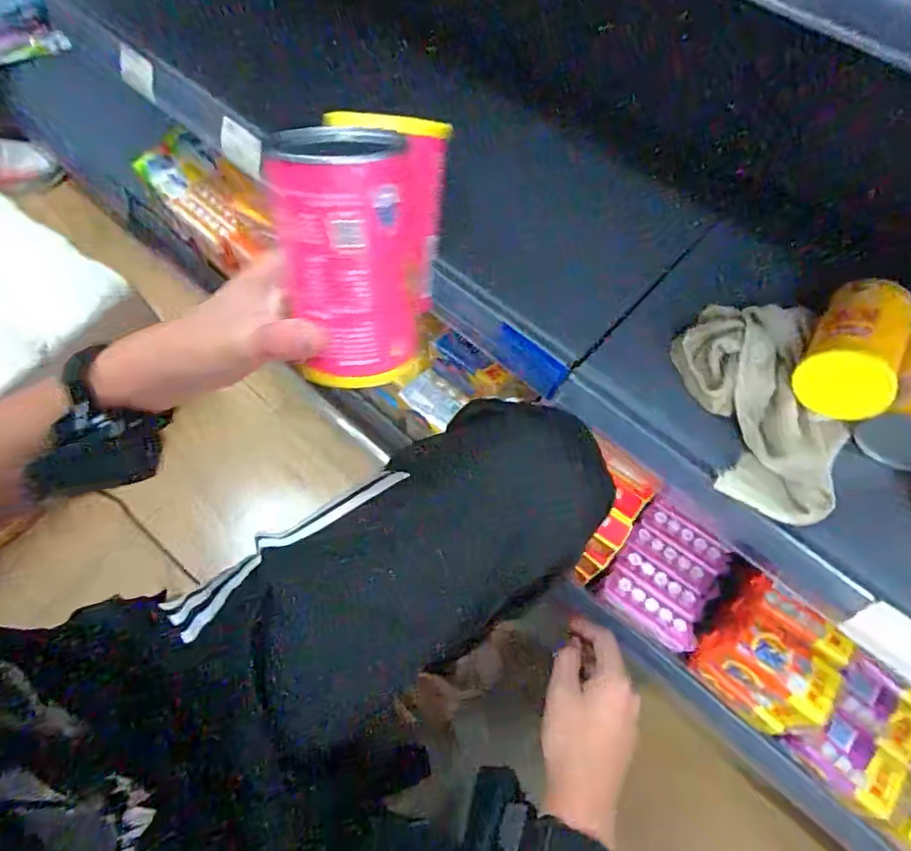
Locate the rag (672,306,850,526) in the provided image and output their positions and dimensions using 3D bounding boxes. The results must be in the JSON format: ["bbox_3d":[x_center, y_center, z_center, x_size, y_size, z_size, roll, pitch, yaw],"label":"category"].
[{"bbox_3d":[0.272,-0.017,0.490,0.121,0.038,0.199,-4,64,-4],"label":"rag"}]

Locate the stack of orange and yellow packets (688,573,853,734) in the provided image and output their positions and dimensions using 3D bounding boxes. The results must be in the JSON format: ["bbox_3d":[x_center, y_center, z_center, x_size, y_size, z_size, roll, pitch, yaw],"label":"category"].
[{"bbox_3d":[0.360,0.266,0.653,0.121,0.103,0.110,38,68,15],"label":"stack of orange and yellow packets"}]

